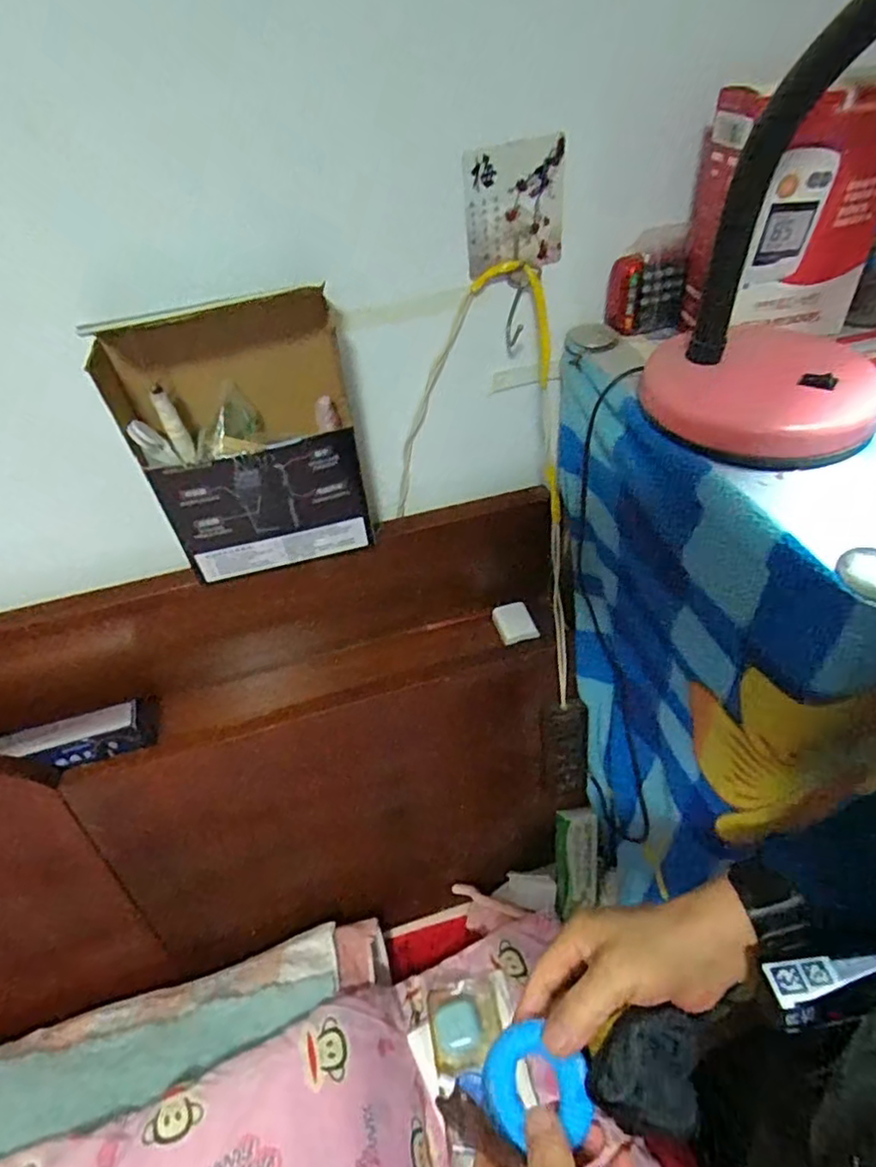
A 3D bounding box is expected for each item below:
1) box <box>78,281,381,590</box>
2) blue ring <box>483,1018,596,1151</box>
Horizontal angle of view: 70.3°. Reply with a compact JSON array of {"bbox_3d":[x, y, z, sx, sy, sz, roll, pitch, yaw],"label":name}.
[{"bbox_3d":[-0.154,-0.115,0.515,0.176,0.226,0.066,-12,48,-6],"label":"box"},{"bbox_3d":[0.059,0.303,0.379,0.062,0.017,0.058,-2,47,3],"label":"blue ring"}]

